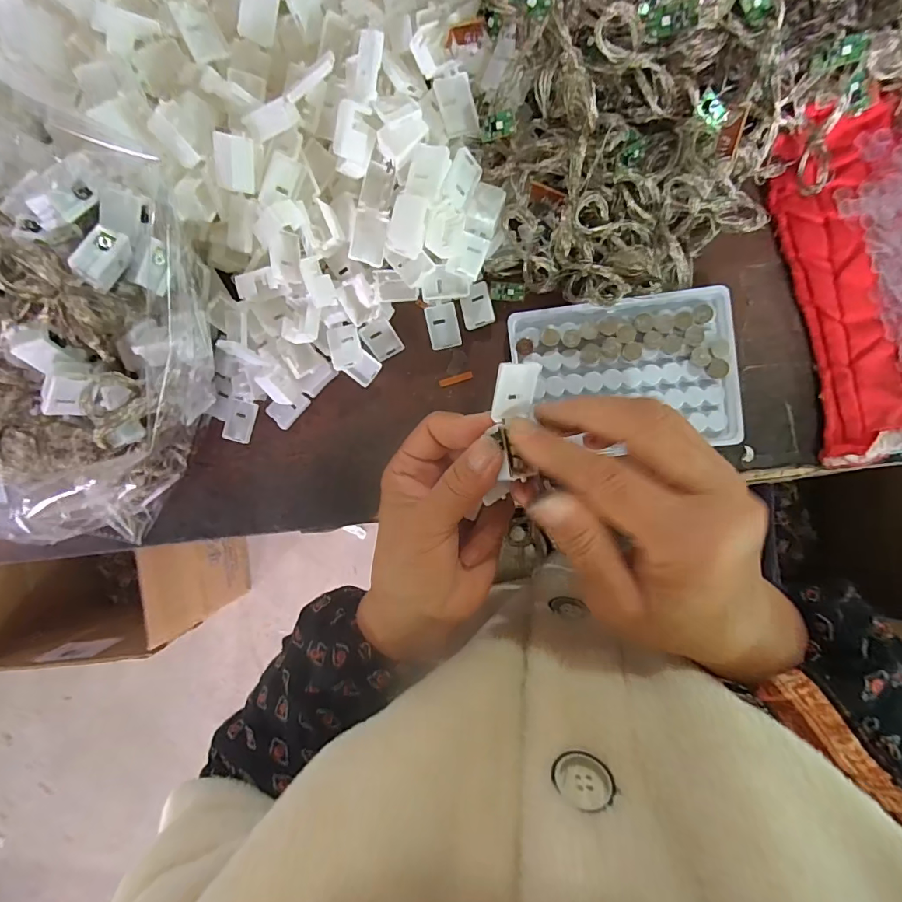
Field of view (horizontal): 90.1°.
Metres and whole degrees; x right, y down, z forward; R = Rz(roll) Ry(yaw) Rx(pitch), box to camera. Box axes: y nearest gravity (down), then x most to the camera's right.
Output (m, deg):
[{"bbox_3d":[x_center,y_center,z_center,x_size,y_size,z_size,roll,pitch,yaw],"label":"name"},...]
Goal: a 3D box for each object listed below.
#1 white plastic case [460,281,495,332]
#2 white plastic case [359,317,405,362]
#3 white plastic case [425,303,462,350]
[{"bbox_3d":[0.016,-0.093,0.287,0.019,0.009,0.028,-12,94,7],"label":"white plastic case"},{"bbox_3d":[-0.045,-0.072,0.291,0.019,0.004,0.027,-32,135,4],"label":"white plastic case"},{"bbox_3d":[-0.005,-0.080,0.290,0.020,0.004,0.027,-11,94,7],"label":"white plastic case"}]

